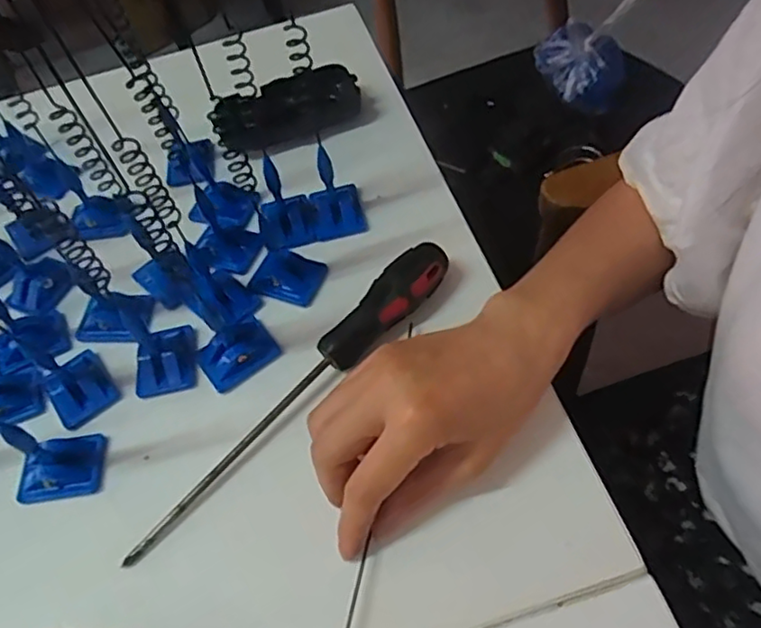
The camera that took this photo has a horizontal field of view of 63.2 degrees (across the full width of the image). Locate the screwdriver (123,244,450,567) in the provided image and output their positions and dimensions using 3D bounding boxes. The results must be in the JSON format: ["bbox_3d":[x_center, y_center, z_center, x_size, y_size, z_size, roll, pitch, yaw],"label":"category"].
[{"bbox_3d":[-0.046,0.040,0.342,0.029,0.028,0.233,37,66,26],"label":"screwdriver"}]

